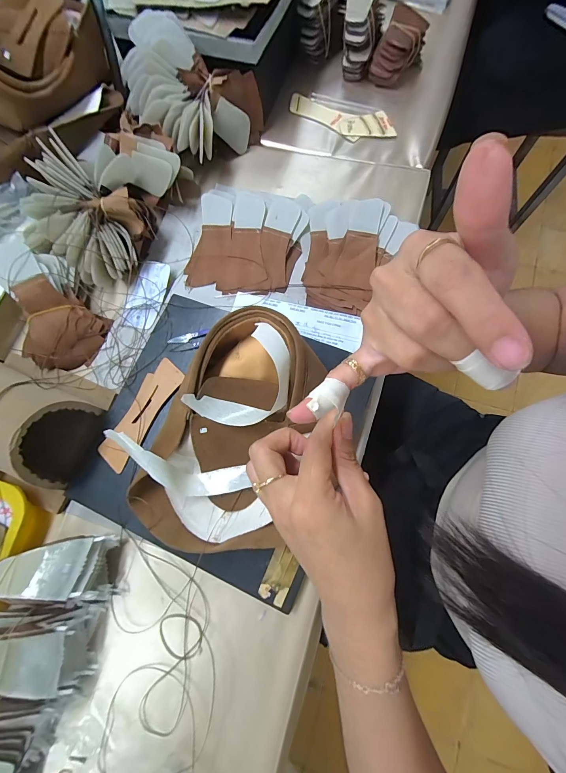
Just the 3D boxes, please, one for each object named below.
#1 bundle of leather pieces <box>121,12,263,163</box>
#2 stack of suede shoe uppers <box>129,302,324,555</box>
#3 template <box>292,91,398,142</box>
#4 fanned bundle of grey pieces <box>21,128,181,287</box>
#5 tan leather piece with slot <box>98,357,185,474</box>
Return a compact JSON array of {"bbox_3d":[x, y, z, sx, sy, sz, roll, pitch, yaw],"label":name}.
[{"bbox_3d":[-0.148,-0.428,0.478,0.183,0.117,0.146,22,79,9],"label":"bundle of leather pieces"},{"bbox_3d":[-0.052,0.054,0.367,0.156,0.083,0.274,25,79,10],"label":"stack of suede shoe uppers"},{"bbox_3d":[0.096,-0.457,0.542,0.191,0.007,0.063,21,82,10],"label":"template"},{"bbox_3d":[-0.257,-0.267,0.450,0.157,0.089,0.218,23,79,10],"label":"fanned bundle of grey pieces"},{"bbox_3d":[-0.181,0.033,0.405,0.042,0.006,0.146,31,81,8],"label":"tan leather piece with slot"}]

